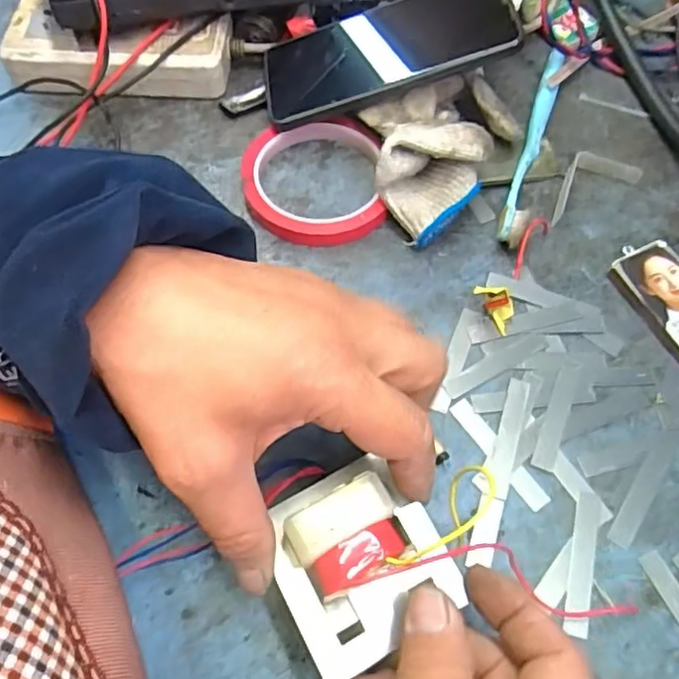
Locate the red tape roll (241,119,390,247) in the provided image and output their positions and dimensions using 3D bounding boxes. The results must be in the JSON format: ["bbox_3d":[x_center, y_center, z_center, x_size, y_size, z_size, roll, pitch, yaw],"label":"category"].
[{"bbox_3d":[-0.017,-0.098,0.389,0.088,0.018,0.090,0,63,1],"label":"red tape roll"}]

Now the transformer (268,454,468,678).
[{"bbox_3d":[0.009,0.091,0.246,0.067,0.035,0.071,-28,66,-13],"label":"transformer"}]

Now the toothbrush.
[{"bbox_3d":[0.127,-0.128,0.403,0.015,0.018,0.169,17,64,9],"label":"toothbrush"}]

